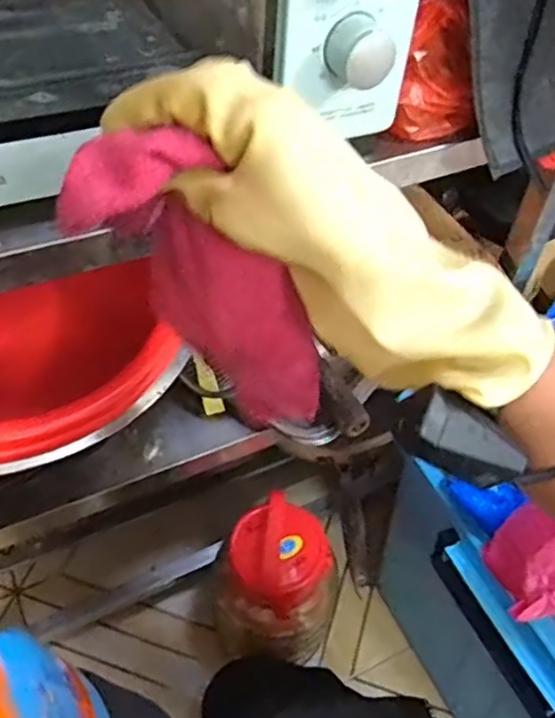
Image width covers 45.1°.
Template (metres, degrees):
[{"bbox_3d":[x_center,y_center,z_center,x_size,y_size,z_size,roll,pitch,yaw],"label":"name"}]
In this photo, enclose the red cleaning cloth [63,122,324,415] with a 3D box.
[{"bbox_3d":[-0.039,-0.035,0.371,0.089,0.194,0.047,-14,42,27],"label":"red cleaning cloth"}]

